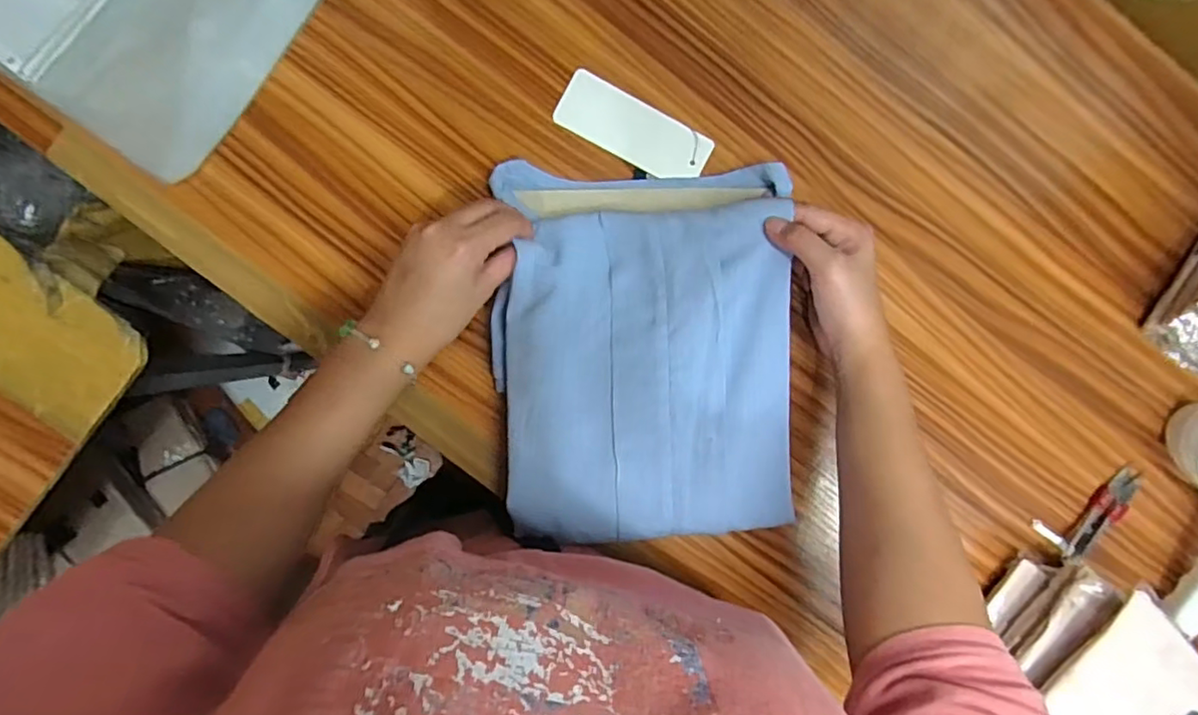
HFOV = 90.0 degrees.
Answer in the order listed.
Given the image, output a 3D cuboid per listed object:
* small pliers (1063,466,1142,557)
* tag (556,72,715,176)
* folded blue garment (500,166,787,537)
[{"bbox_3d":[0.408,0.126,0.487,0.090,0.006,0.027,-42,93,-2],"label":"small pliers"},{"bbox_3d":[0.027,-0.172,0.456,0.117,0.004,0.044,28,92,-3],"label":"tag"},{"bbox_3d":[0.033,-0.005,0.440,0.207,0.041,0.265,-2,91,-3],"label":"folded blue garment"}]

